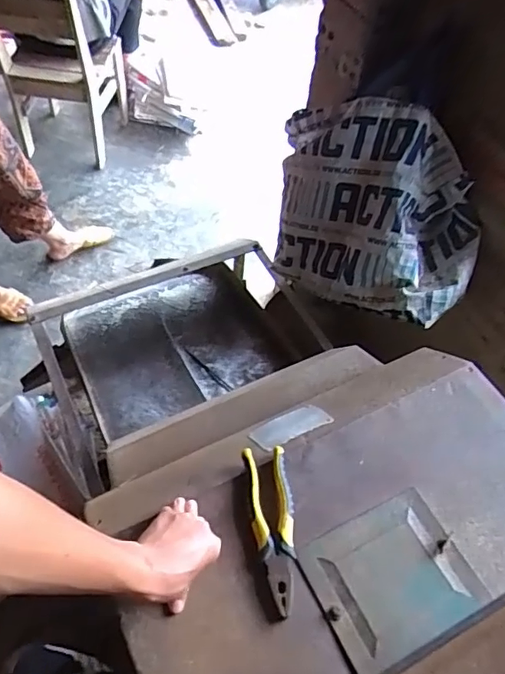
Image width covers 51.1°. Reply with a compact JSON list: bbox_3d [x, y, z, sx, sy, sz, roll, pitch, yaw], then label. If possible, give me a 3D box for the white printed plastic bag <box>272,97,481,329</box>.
[{"bbox_3d":[0.221,-0.249,1.069,0.478,0.348,0.194,36,59,20],"label":"white printed plastic bag"}]

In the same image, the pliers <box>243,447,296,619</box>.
[{"bbox_3d":[0.027,0.226,0.636,0.052,0.016,0.188,-4,54,-8],"label":"pliers"}]

